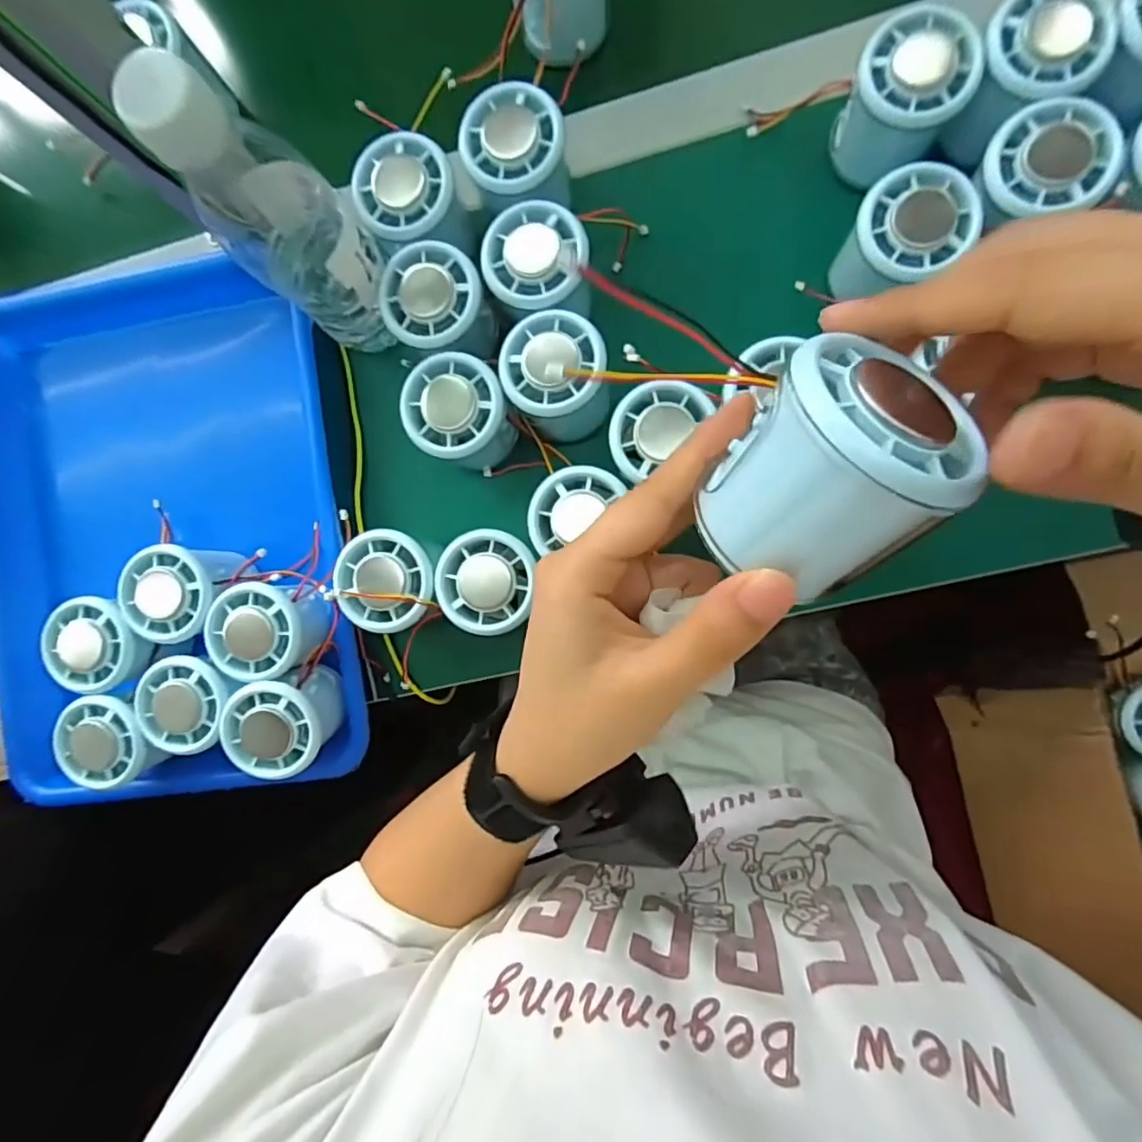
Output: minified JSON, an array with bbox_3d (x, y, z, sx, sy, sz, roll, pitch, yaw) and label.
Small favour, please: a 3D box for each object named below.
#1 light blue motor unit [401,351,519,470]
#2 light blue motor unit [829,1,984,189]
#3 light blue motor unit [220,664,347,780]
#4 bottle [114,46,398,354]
[{"bbox_3d":[-0.062,-0.091,0.334,0.054,0.057,0.054,0,90,7],"label":"light blue motor unit"},{"bbox_3d":[0.175,-0.247,0.305,0.057,0.056,0.059,20,92,7],"label":"light blue motor unit"},{"bbox_3d":[-0.170,0.091,0.340,0.052,0.044,0.055,-18,88,6],"label":"light blue motor unit"},{"bbox_3d":[-0.141,-0.170,0.284,0.065,0.175,0.057,44,95,5],"label":"bottle"}]

